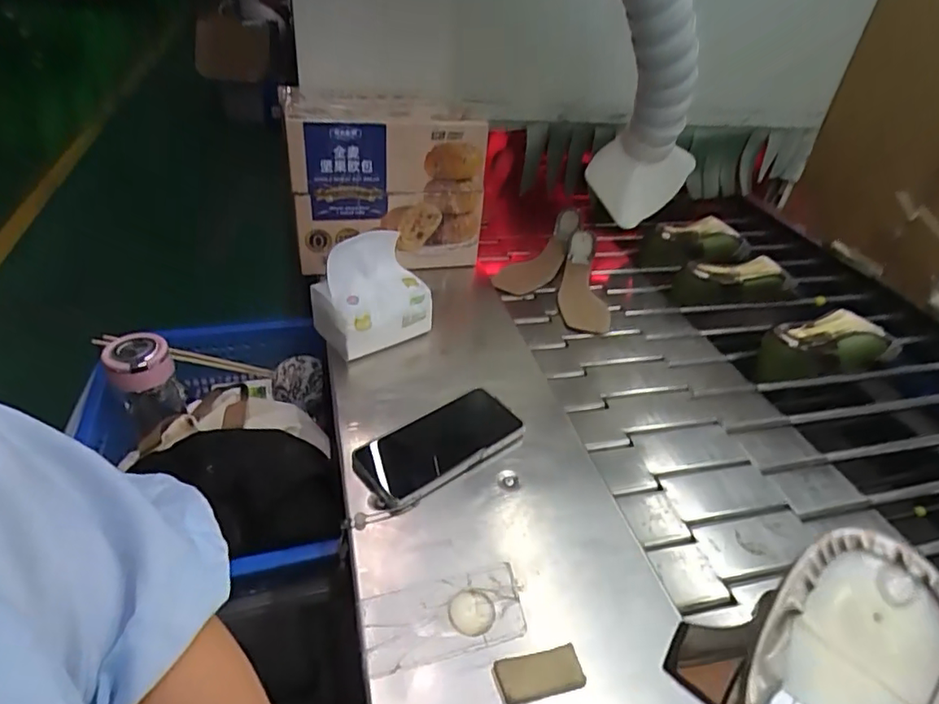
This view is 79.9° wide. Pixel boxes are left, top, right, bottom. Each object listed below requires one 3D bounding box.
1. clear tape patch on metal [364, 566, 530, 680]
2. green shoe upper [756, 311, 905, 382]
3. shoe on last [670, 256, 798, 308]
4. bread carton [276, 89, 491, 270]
[{"bbox_3d":[-0.019,0.201,0.425,0.121,0.005,0.058,-6,38,-17],"label":"clear tape patch on metal"},{"bbox_3d":[0.507,-0.004,0.808,0.208,0.070,0.080,-7,41,-19],"label":"green shoe upper"},{"bbox_3d":[0.443,-0.118,0.949,0.189,0.073,0.068,3,38,-6],"label":"shoe on last"},{"bbox_3d":[-0.116,-0.241,0.804,0.263,0.205,0.144,-2,37,-12],"label":"bread carton"}]

